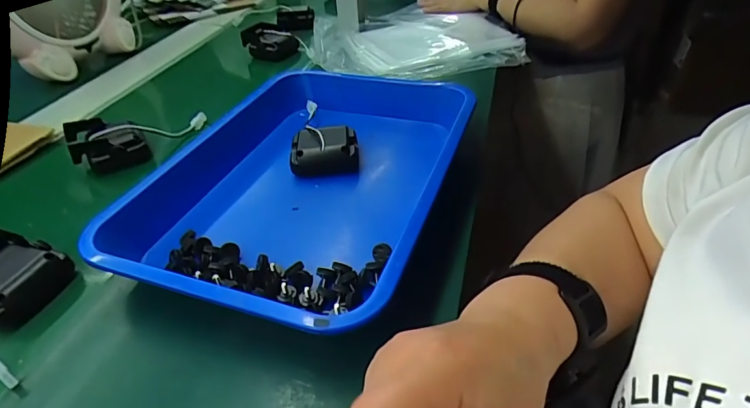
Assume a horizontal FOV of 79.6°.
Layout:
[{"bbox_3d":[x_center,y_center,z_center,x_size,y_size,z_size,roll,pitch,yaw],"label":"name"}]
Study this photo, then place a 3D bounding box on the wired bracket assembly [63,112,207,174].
[{"bbox_3d":[-0.282,-0.086,0.544,0.152,0.043,0.068,-23,43,-21],"label":"wired bracket assembly"}]

